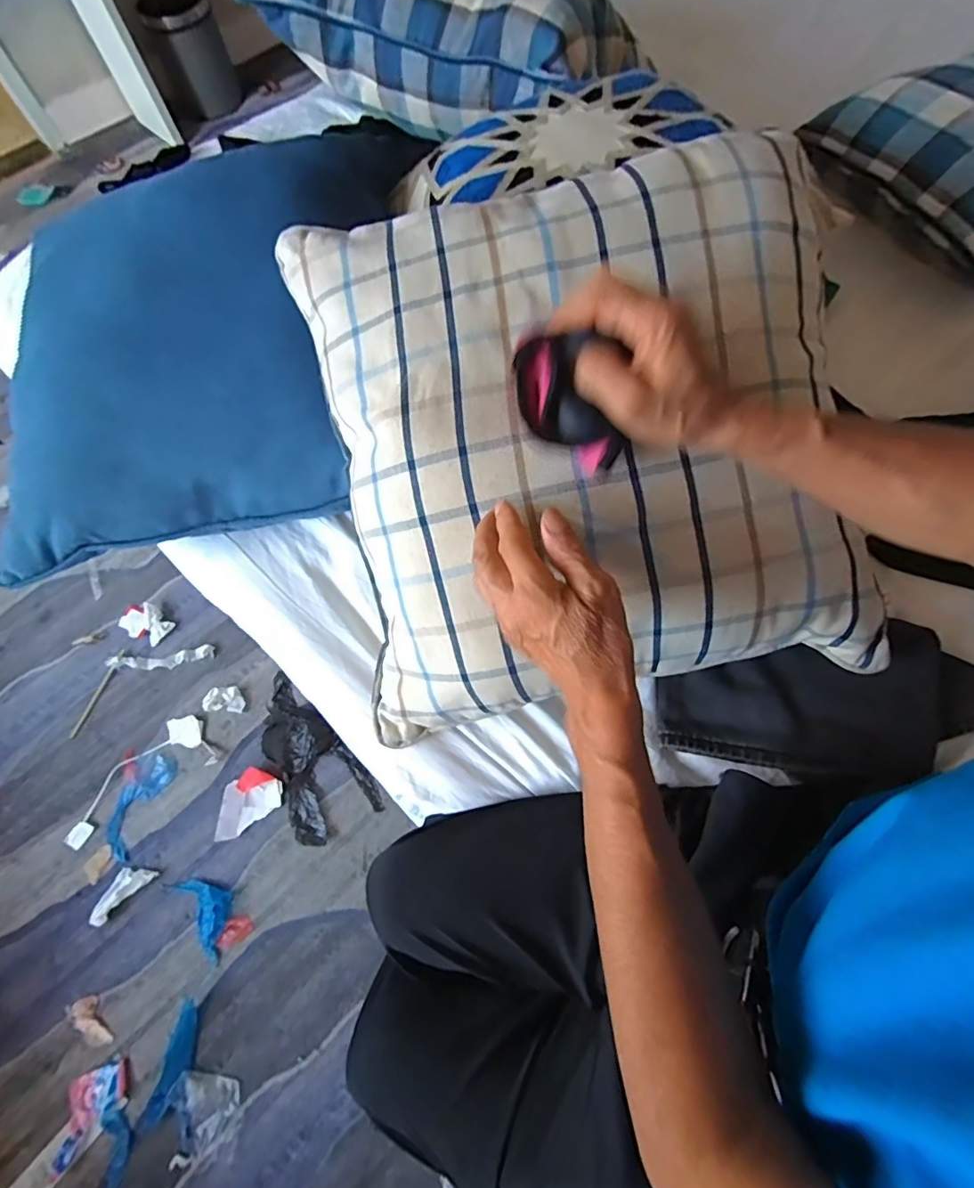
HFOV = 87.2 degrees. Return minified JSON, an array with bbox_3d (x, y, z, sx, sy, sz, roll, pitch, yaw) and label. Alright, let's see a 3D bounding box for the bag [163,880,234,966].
[{"bbox_3d":[-0.495,0.560,0.910,0.080,0.021,0.157,-40,72,-12],"label":"bag"}]

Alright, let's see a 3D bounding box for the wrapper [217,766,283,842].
[{"bbox_3d":[-0.459,0.390,0.967,0.134,0.013,0.093,-36,71,-10],"label":"wrapper"}]

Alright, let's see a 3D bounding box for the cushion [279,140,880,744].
[{"bbox_3d":[0.078,-0.118,0.440,0.440,0.130,0.450,-9,92,1],"label":"cushion"}]

